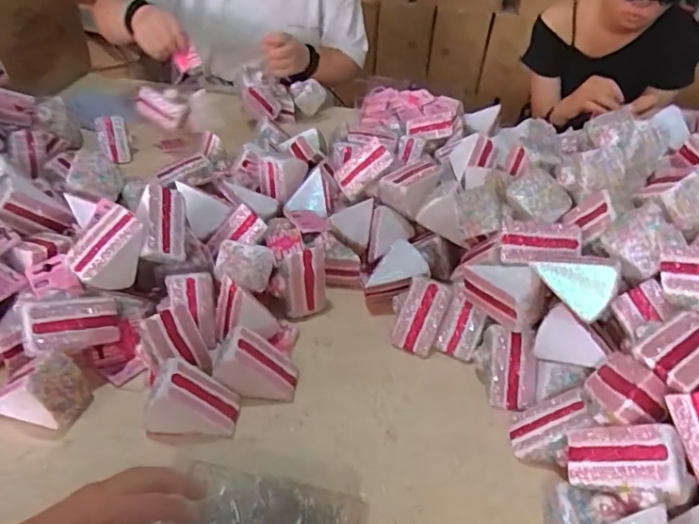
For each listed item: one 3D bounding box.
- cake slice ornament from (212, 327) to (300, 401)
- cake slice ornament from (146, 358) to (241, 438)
[{"bbox_3d":[-0.100,0.113,0.601,0.088,0.057,0.054,1,37,-5],"label":"cake slice ornament"},{"bbox_3d":[-0.161,0.140,0.567,0.090,0.062,0.052,6,37,2],"label":"cake slice ornament"}]

